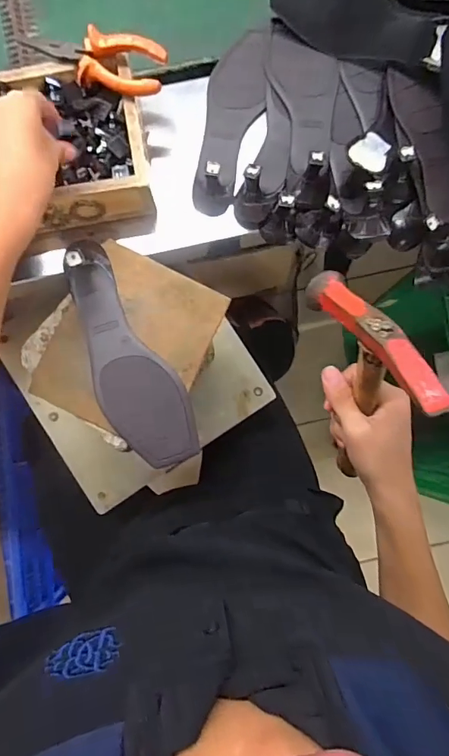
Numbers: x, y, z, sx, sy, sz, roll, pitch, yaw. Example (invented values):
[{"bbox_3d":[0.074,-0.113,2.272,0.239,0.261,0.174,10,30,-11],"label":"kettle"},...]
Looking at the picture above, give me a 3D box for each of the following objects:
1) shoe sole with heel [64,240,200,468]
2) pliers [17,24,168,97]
[{"bbox_3d":[-0.100,-0.014,0.441,0.080,0.046,0.233,-31,84,-3],"label":"shoe sole with heel"},{"bbox_3d":[-0.133,-0.320,0.462,0.147,0.035,0.047,13,84,2],"label":"pliers"}]

